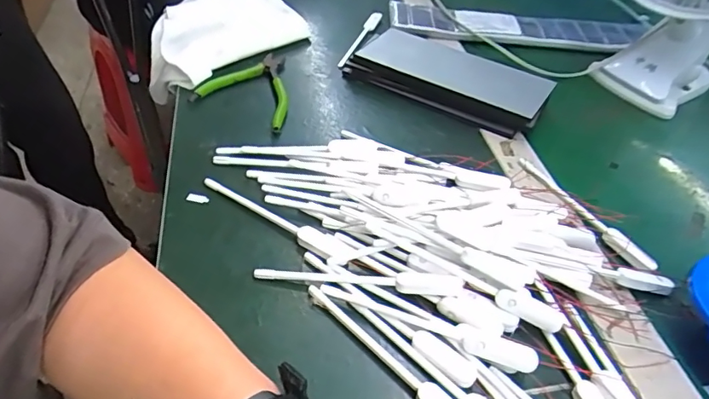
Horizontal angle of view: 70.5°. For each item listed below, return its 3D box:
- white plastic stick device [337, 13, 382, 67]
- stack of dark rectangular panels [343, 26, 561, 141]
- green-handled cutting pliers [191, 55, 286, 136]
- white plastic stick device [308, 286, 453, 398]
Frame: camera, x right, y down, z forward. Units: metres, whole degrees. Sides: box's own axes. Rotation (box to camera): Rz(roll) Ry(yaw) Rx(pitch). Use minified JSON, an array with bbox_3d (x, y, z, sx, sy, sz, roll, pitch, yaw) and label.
[{"bbox_3d":[0.005,-0.202,0.627,0.017,0.010,0.143,16,45,11],"label":"white plastic stick device"},{"bbox_3d":[0.102,-0.134,0.549,0.211,0.039,0.096,25,48,21],"label":"stack of dark rectangular panels"},{"bbox_3d":[-0.094,-0.117,0.531,0.110,0.011,0.115,22,47,18],"label":"green-handled cutting pliers"},{"bbox_3d":[0.020,0.101,0.316,0.142,0.009,0.015,35,52,28],"label":"white plastic stick device"}]

